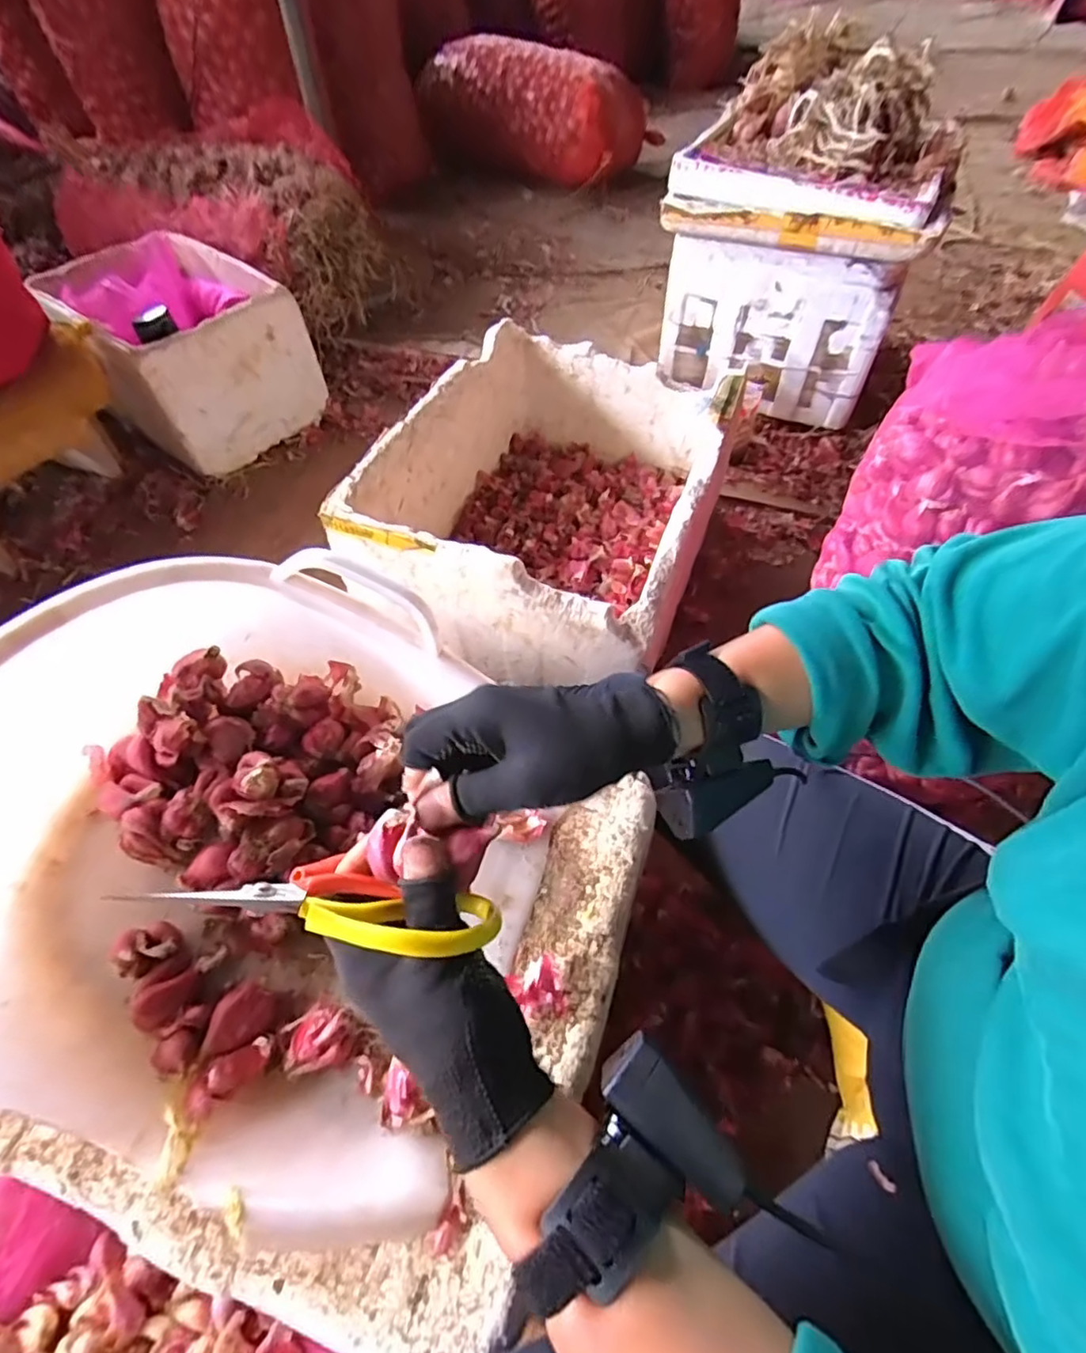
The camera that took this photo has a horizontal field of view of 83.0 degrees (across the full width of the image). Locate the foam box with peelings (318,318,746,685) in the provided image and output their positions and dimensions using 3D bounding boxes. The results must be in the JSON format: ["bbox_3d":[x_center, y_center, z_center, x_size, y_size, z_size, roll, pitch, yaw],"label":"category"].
[{"bbox_3d":[0.028,-0.278,0.959,0.426,0.255,0.579,18,56,12],"label":"foam box with peelings"}]

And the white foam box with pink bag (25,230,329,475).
[{"bbox_3d":[-0.735,-0.680,1.273,0.359,0.271,0.454,-38,63,-24],"label":"white foam box with pink bag"}]

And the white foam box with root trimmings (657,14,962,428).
[{"bbox_3d":[0.502,-0.861,1.210,0.439,0.455,0.534,21,57,14],"label":"white foam box with root trimmings"}]

